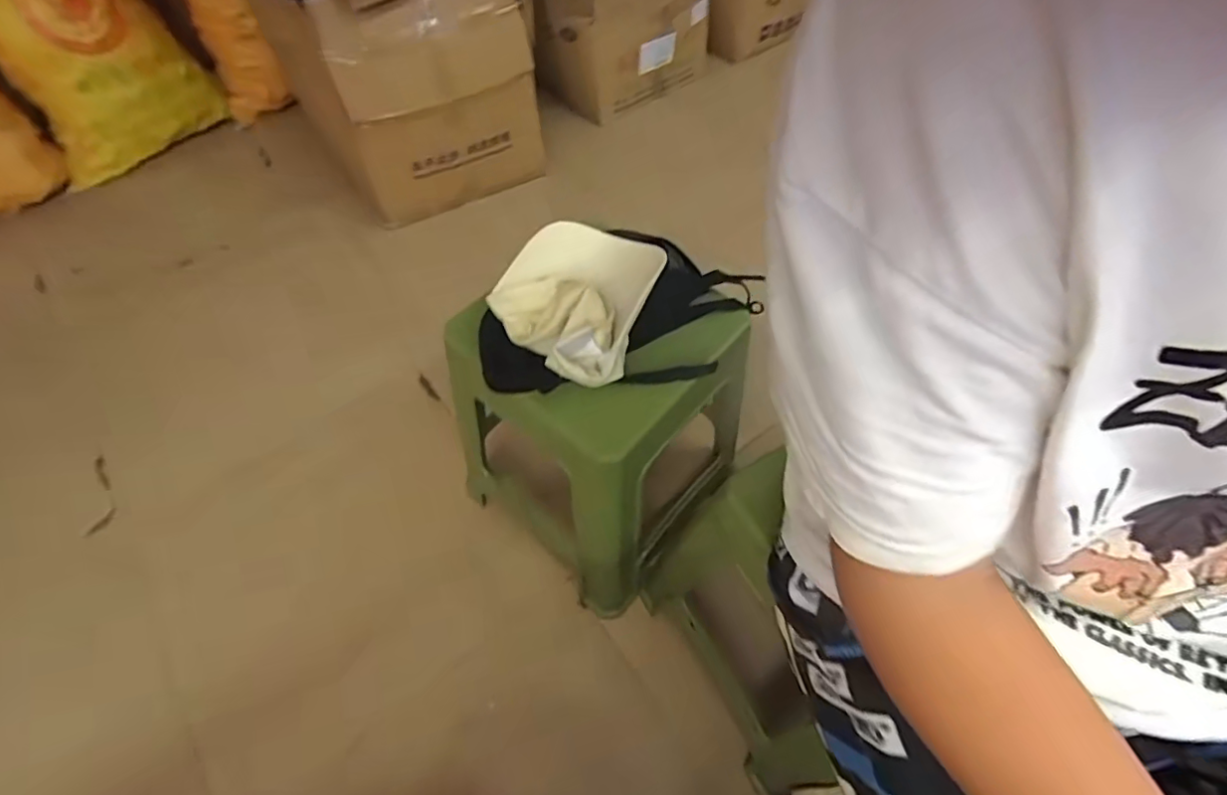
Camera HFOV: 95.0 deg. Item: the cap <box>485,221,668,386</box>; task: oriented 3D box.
[{"bbox_3d":[-0.041,-0.107,0.607,0.152,0.099,0.202,17,59,9],"label":"cap"}]

